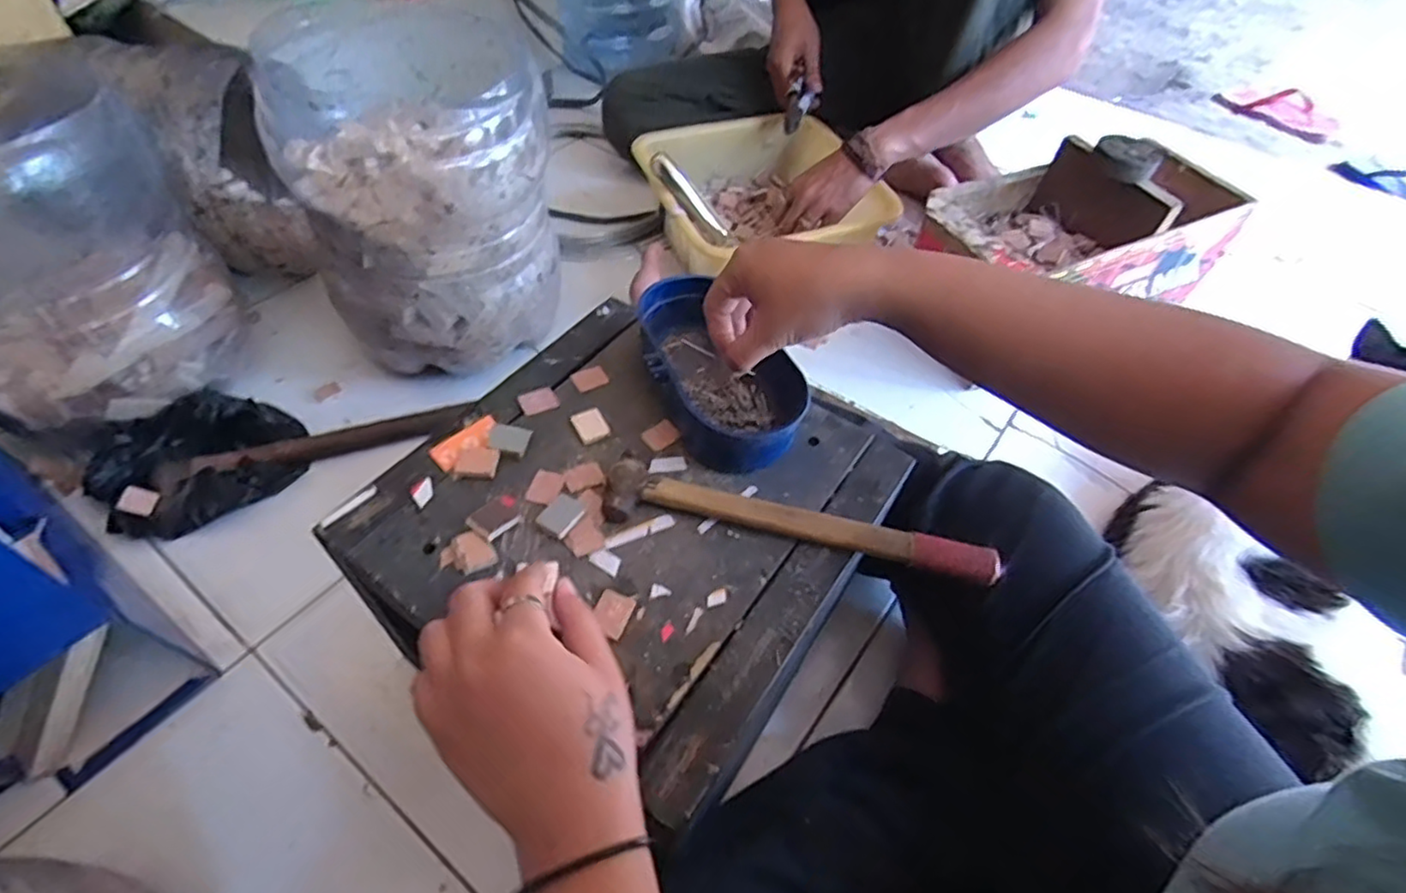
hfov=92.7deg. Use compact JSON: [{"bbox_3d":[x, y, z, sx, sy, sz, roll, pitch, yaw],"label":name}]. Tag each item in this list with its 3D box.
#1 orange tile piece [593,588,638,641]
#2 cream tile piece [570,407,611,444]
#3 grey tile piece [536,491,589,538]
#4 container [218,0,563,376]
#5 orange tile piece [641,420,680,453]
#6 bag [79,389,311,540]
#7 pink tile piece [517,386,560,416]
[{"bbox_3d":[-0.050,0.093,0.375,0.020,0.007,0.026,20,53,11],"label":"orange tile piece"},{"bbox_3d":[-0.077,-0.015,0.460,0.021,0.006,0.025,-22,57,-20],"label":"cream tile piece"},{"bbox_3d":[-0.086,0.041,0.409,0.023,0.004,0.026,26,55,15],"label":"grey tile piece"},{"bbox_3d":[-0.279,-0.255,0.689,0.244,0.242,0.250,-10,54,-12],"label":"container"},{"bbox_3d":[-0.029,-0.008,0.458,0.023,0.004,0.019,-30,60,-24],"label":"orange tile piece"},{"bbox_3d":[-0.476,0.008,0.631,0.167,0.048,0.121,-31,60,-25],"label":"bag"},{"bbox_3d":[-0.116,-0.033,0.472,0.026,0.004,0.020,-15,55,-16],"label":"pink tile piece"}]

